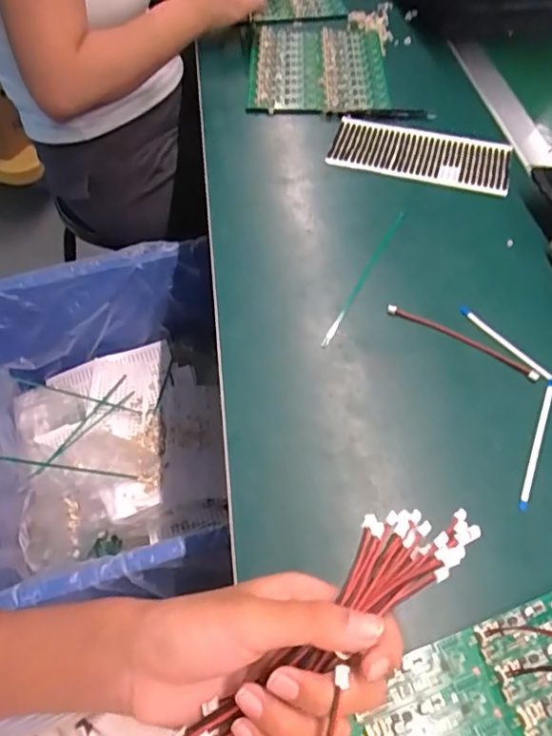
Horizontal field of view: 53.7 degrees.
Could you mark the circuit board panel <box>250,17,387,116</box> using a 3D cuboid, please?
[{"bbox_3d":[0.054,-0.408,0.719,0.173,0.015,0.245,1,56,3],"label":"circuit board panel"}]

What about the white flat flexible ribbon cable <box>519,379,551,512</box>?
[{"bbox_3d":[0.197,0.054,0.408,0.006,0.004,0.117,21,60,16],"label":"white flat flexible ribbon cable"}]

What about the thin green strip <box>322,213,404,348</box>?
[{"bbox_3d":[0.082,-0.086,0.503,0.008,0.008,0.186,23,60,17],"label":"thin green strip"}]

